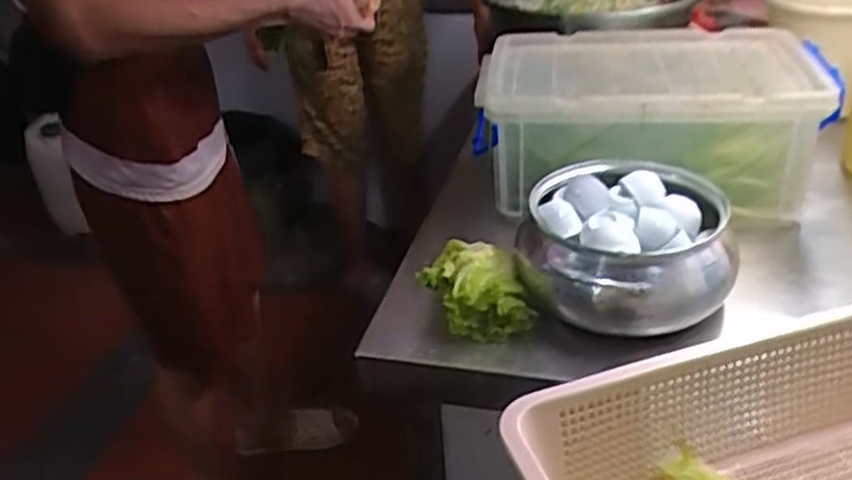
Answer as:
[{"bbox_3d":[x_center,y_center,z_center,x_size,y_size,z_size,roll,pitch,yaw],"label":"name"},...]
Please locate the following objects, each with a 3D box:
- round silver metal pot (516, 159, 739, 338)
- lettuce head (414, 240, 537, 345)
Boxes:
[{"bbox_3d":[0.194,-0.001,0.756,0.175,0.106,0.168,-3,32,2],"label":"round silver metal pot"},{"bbox_3d":[0.050,0.045,0.777,0.085,0.059,0.126,-13,33,-14],"label":"lettuce head"}]

